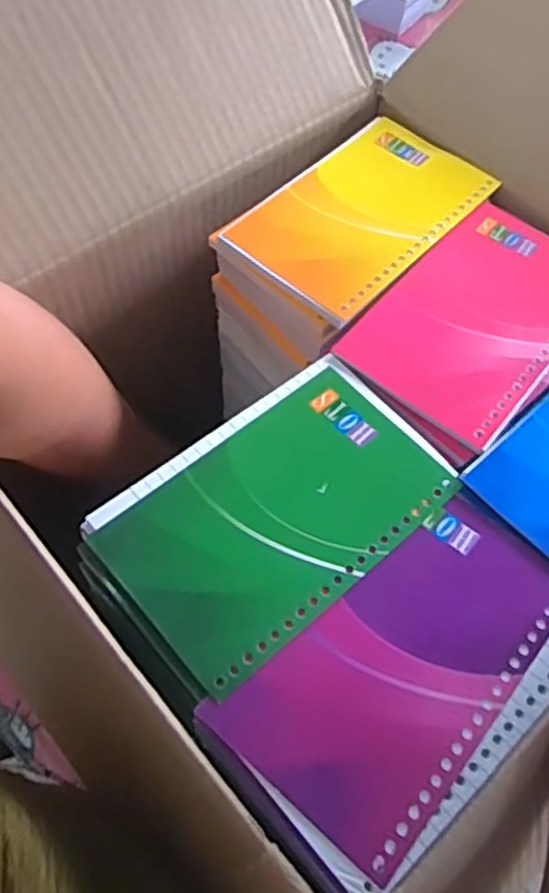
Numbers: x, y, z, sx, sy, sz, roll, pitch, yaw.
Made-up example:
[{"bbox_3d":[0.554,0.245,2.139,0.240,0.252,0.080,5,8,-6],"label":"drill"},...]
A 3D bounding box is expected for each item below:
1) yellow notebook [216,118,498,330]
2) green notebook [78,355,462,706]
[{"bbox_3d":[0.048,-0.122,0.359,0.080,0.007,0.132,41,67,17],"label":"yellow notebook"},{"bbox_3d":[0.000,0.023,0.275,0.136,0.004,0.085,-37,70,-20],"label":"green notebook"}]

